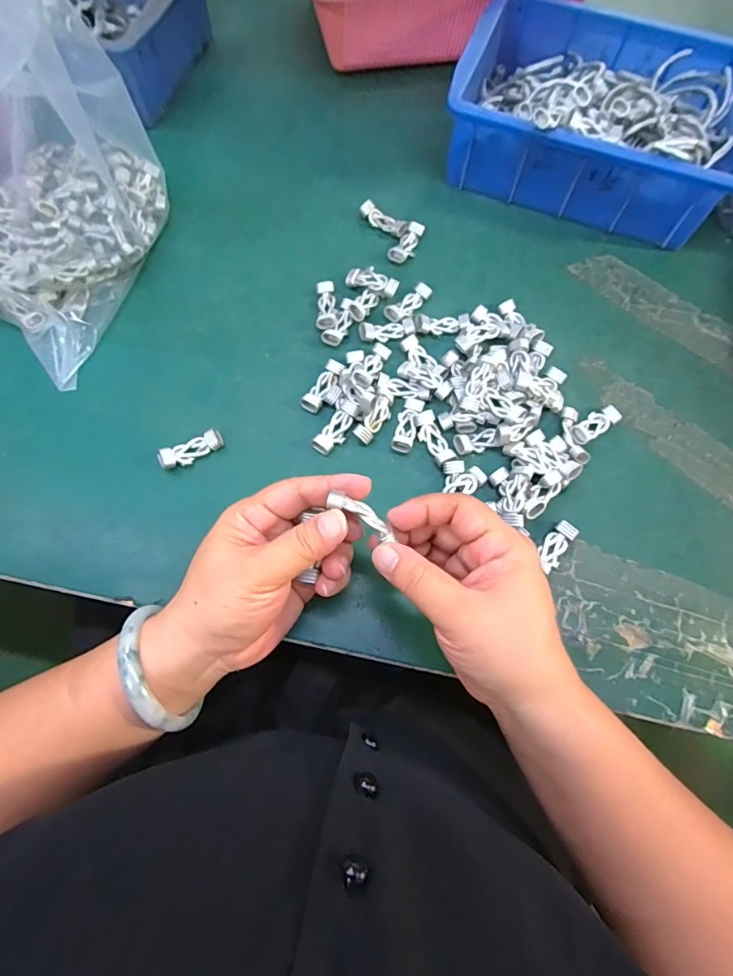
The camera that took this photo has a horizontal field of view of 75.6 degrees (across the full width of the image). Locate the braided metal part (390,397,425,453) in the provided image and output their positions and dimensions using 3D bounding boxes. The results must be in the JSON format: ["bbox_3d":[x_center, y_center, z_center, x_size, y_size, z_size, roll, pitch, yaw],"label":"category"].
[{"bbox_3d":[0.031,-0.048,0.351,0.016,0.006,0.044,15,71,4],"label":"braided metal part"}]

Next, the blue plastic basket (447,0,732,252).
[{"bbox_3d":[0.203,-0.329,0.422,0.236,0.079,0.171,21,71,6],"label":"blue plastic basket"}]

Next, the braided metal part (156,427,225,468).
[{"bbox_3d":[-0.125,-0.028,0.338,0.045,0.015,0.015,-30,74,-11],"label":"braided metal part"}]

